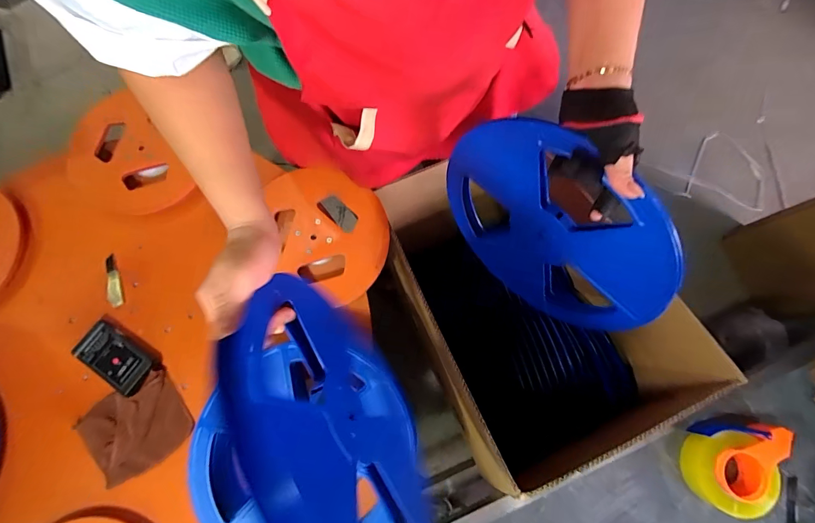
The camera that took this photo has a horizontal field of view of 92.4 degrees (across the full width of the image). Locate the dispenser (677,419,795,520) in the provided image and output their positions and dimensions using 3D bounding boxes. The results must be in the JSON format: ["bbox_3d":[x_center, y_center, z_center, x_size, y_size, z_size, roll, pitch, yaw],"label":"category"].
[{"bbox_3d":[0.570,0.354,0.682,0.143,0.056,0.162,16,76,4],"label":"dispenser"}]

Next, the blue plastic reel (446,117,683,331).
[{"bbox_3d":[0.184,-0.040,0.521,0.031,0.311,0.305,-39,120,-19],"label":"blue plastic reel"}]

